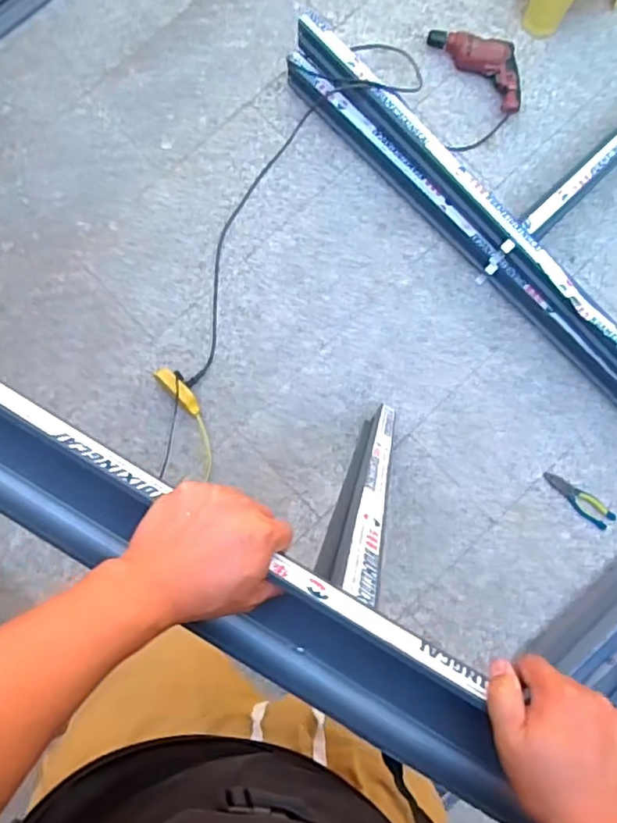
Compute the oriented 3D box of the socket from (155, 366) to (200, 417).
[{"bbox_3d":[-0.304,-0.052,1.393,0.036,0.082,0.135,-43,88,-8],"label":"socket"}]

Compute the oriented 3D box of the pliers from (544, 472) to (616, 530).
[{"bbox_3d":[0.658,0.216,1.440,0.196,0.022,0.052,36,82,2],"label":"pliers"}]

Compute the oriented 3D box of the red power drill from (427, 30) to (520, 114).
[{"bbox_3d":[0.460,-0.919,1.539,0.306,0.074,0.110,45,83,3],"label":"red power drill"}]

